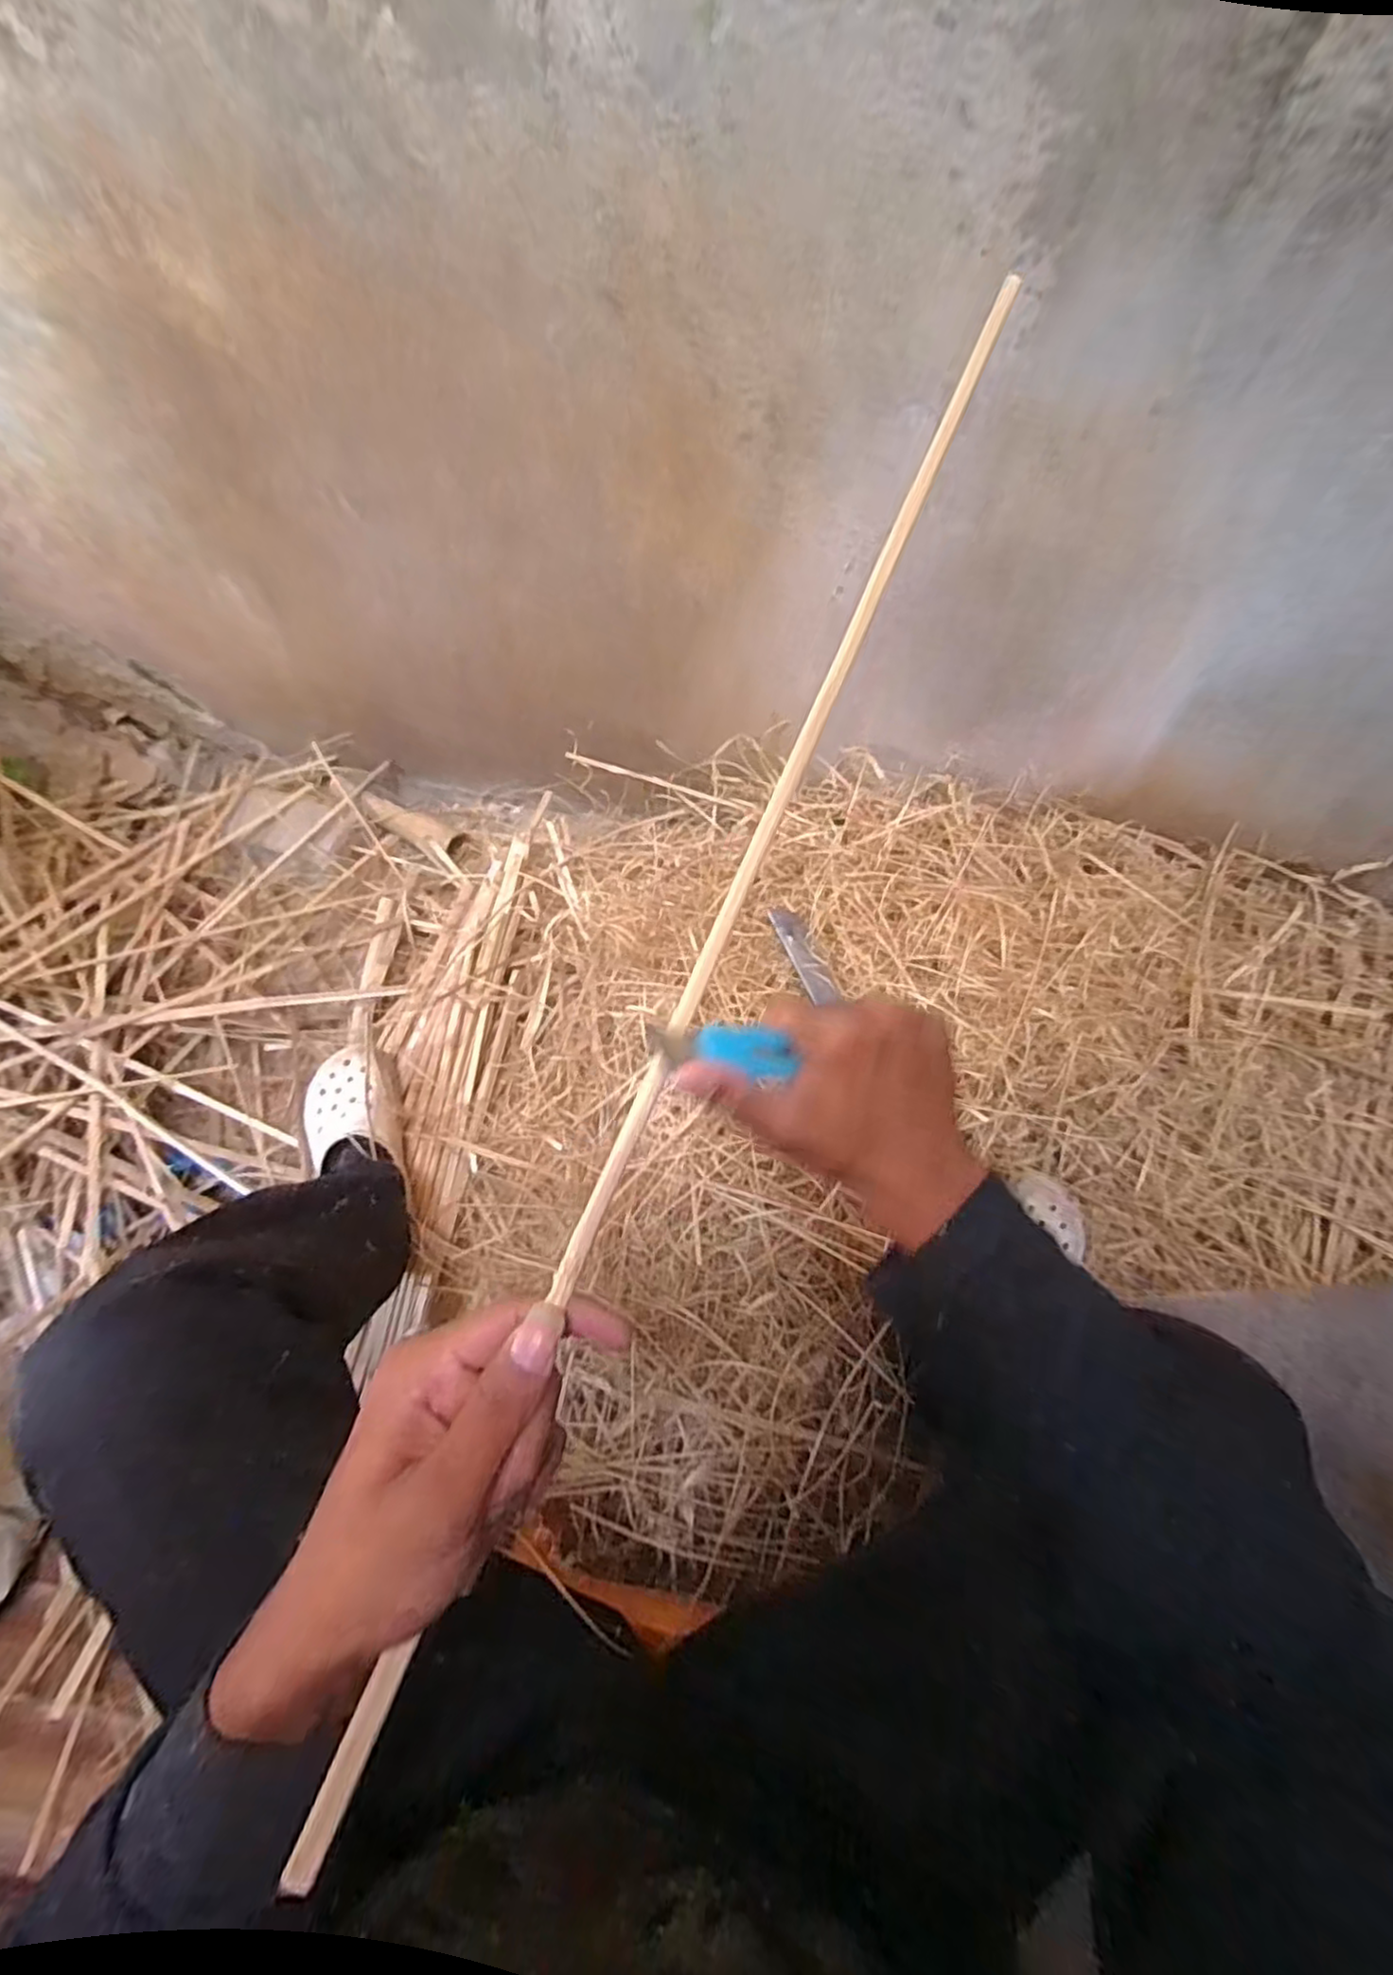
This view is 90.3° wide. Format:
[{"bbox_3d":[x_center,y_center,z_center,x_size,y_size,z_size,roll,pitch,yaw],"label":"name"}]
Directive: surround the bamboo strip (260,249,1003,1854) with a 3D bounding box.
[{"bbox_3d":[0.018,-0.041,0.292,0.012,0.012,0.702,22,77,12],"label":"bamboo strip"}]

